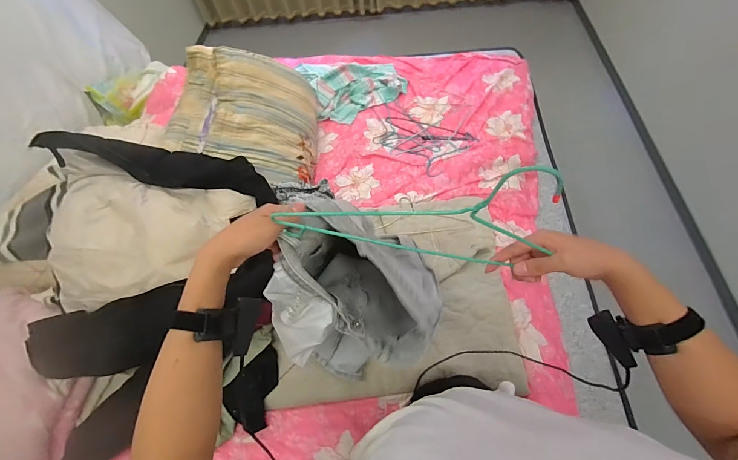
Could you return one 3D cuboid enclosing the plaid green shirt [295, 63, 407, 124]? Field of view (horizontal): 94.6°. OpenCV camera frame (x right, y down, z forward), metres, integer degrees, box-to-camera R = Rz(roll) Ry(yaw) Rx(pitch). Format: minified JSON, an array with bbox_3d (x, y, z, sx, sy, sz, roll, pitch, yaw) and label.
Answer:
[{"bbox_3d":[-0.068,-0.712,1.617,0.461,0.109,0.389,-23,59,-7],"label":"plaid green shirt"}]

